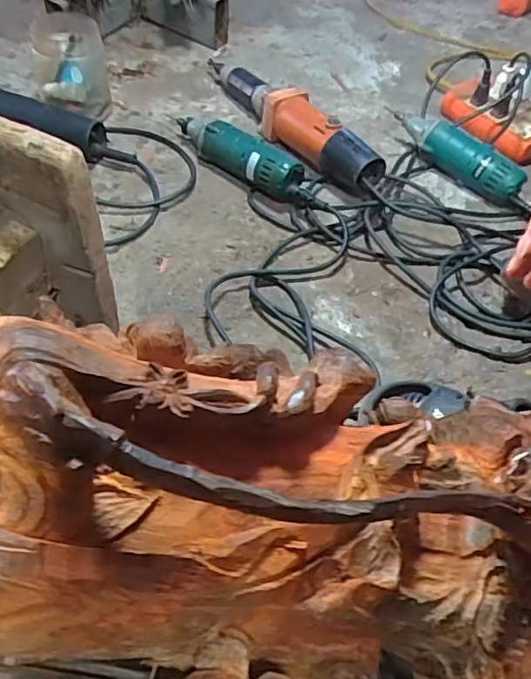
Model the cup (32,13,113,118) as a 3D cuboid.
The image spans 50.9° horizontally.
[{"bbox_3d":[-0.271,-0.381,0.790,0.086,0.121,0.105,-7,51,-13],"label":"cup"}]

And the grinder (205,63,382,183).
[{"bbox_3d":[0.018,-0.335,0.816,0.066,0.068,0.383,-24,56,-23],"label":"grinder"}]

